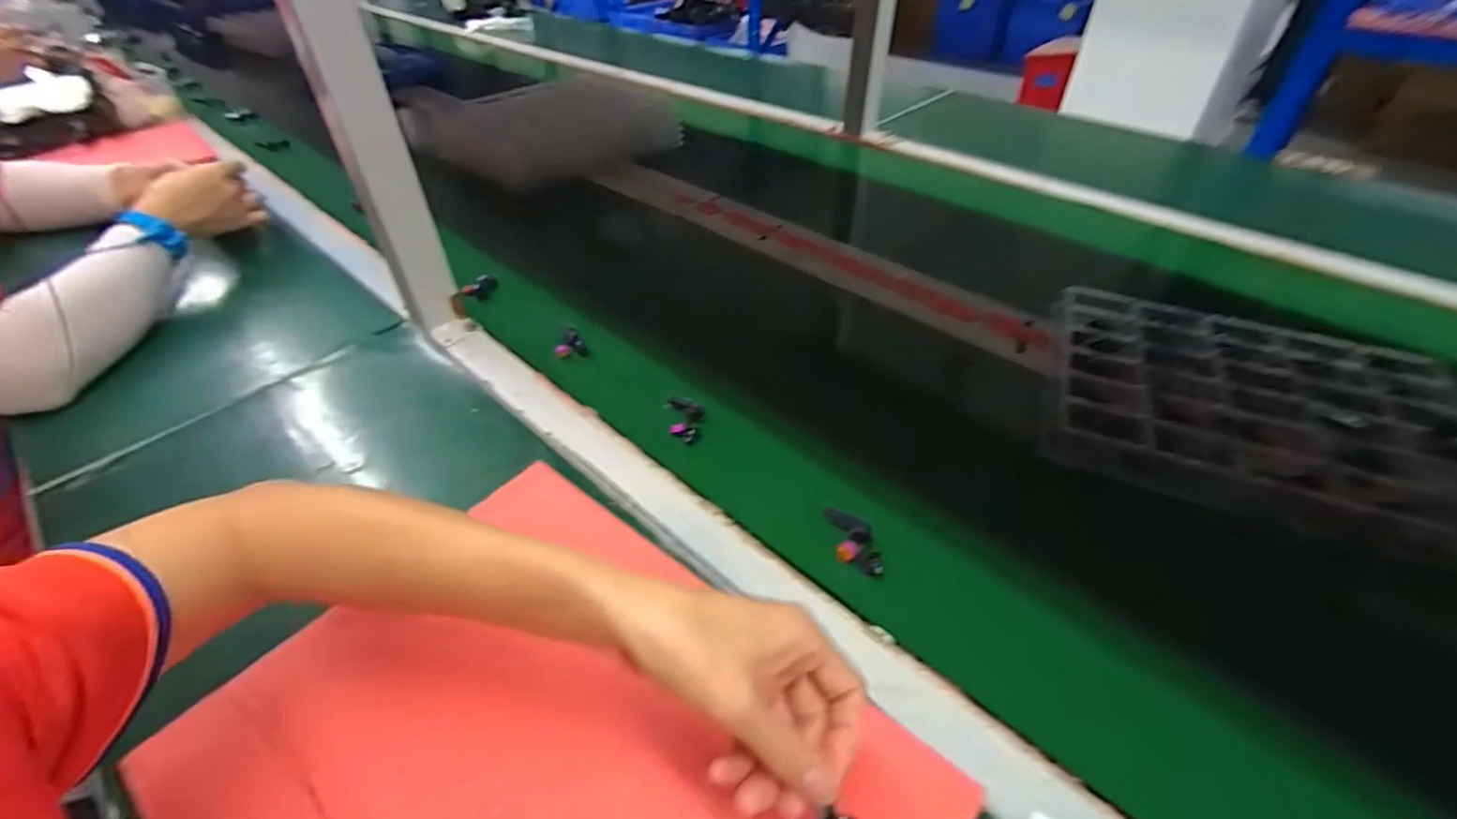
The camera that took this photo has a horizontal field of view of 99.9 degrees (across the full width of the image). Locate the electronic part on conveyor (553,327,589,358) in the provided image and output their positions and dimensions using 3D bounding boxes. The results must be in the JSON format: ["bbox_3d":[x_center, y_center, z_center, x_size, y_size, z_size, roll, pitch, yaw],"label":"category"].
[{"bbox_3d":[-0.145,-0.061,0.565,0.028,0.011,0.033,-7,41,-8],"label":"electronic part on conveyor"}]

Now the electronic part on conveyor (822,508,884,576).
[{"bbox_3d":[0.080,0.084,0.397,0.026,0.009,0.053,-18,56,-20],"label":"electronic part on conveyor"}]

